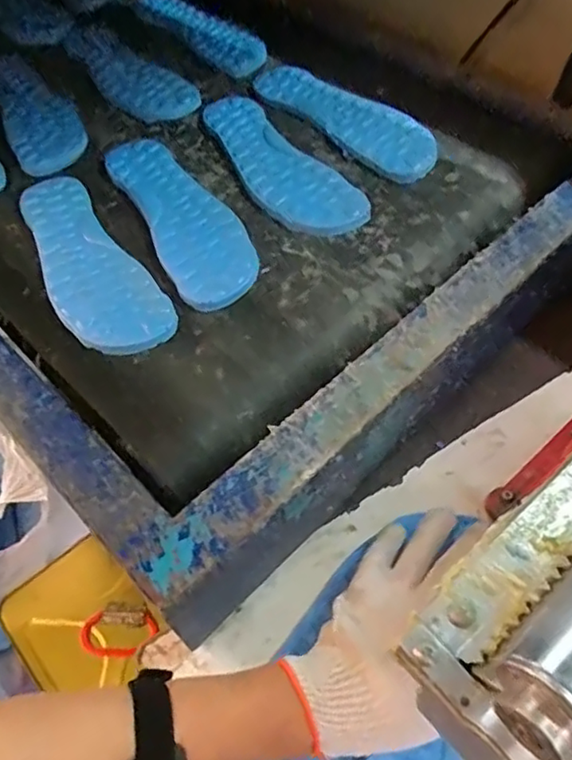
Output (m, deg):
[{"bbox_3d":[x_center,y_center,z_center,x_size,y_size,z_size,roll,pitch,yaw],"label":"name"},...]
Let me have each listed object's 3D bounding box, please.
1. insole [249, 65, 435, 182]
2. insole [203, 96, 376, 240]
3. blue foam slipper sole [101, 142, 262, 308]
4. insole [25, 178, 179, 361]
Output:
[{"bbox_3d":[0.062,-0.288,0.659,0.084,0.006,0.252,-35,60,-19],"label":"insole"},{"bbox_3d":[-0.014,-0.217,0.614,0.084,0.011,0.245,-31,59,-16],"label":"insole"},{"bbox_3d":[-0.101,-0.161,0.576,0.078,0.012,0.253,-25,58,-13],"label":"blue foam slipper sole"},{"bbox_3d":[-0.180,-0.109,0.540,0.078,0.006,0.239,-29,59,-15],"label":"insole"}]

